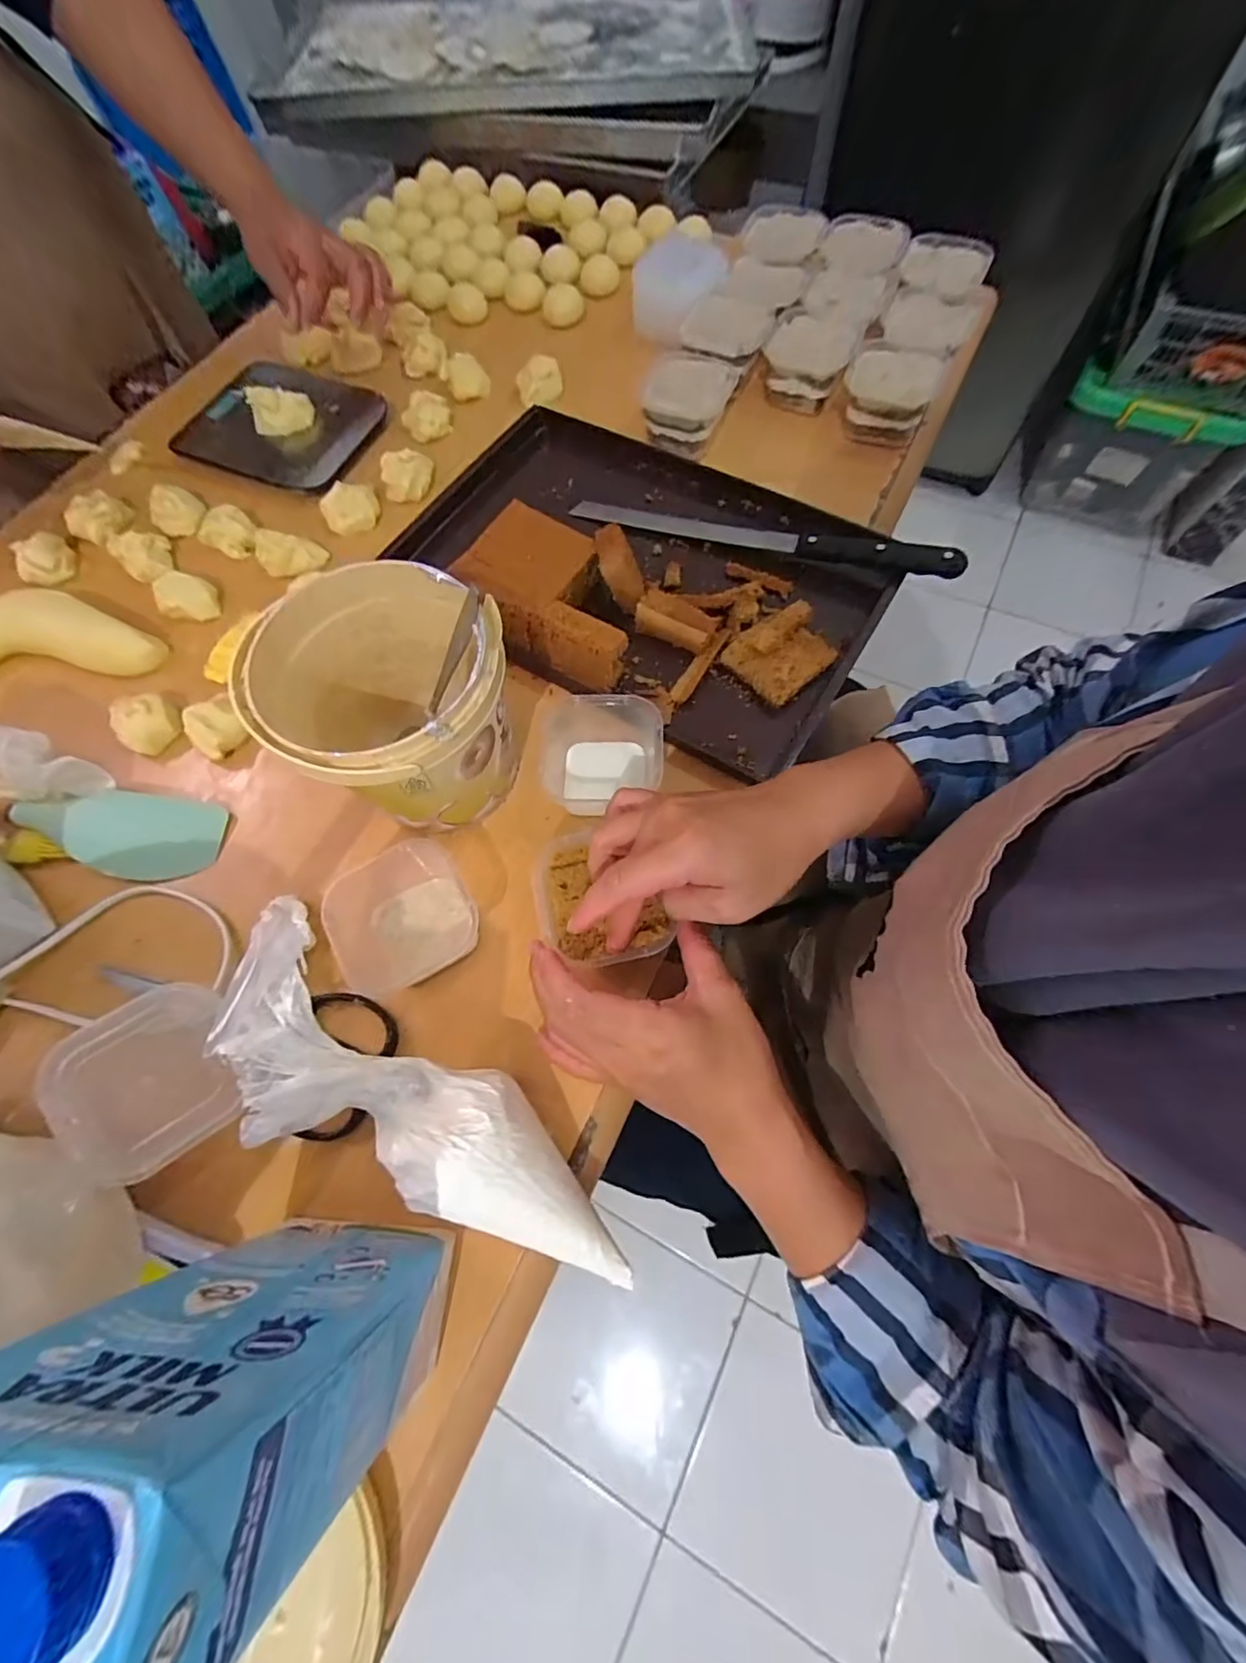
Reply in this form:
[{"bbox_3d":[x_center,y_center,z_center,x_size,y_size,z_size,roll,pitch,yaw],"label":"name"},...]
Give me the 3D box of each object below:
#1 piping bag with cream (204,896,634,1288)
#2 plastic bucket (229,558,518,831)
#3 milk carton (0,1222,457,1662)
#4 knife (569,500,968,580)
[{"bbox_3d":[-0.091,0.142,0.271,0.240,0.054,0.072,39,74,-4],"label":"piping bag with cream"},{"bbox_3d":[-0.126,-0.069,0.338,0.117,0.114,0.123,-1,68,3],"label":"plastic bucket"},{"bbox_3d":[-0.134,0.194,0.190,0.096,0.195,0.055,2,68,4],"label":"milk carton"},{"bbox_3d":[0.105,-0.240,0.442,0.305,0.026,0.022,19,70,10],"label":"knife"}]

